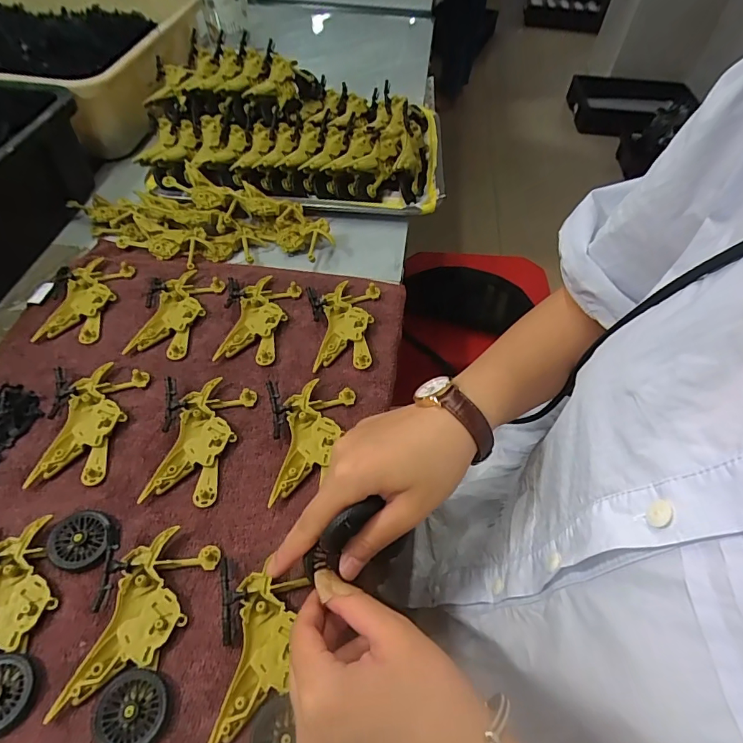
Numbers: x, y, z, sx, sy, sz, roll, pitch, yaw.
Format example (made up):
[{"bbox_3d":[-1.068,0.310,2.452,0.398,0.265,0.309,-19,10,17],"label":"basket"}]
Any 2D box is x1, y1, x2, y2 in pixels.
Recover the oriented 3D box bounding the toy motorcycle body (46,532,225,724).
[{"bbox_3d":[-0.138,0.147,0.269,0.048,0.010,0.101,18,55,9],"label":"toy motorcycle body"}]

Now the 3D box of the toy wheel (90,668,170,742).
[{"bbox_3d":[-0.131,0.184,0.245,0.038,0.006,0.037,-3,54,-6],"label":"toy wheel"}]

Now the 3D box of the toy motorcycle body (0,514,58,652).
[{"bbox_3d":[-0.217,0.139,0.271,0.046,0.010,0.098,3,54,-2],"label":"toy motorcycle body"}]

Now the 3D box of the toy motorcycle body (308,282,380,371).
[{"bbox_3d":[-0.026,-0.043,0.414,0.064,0.014,0.096,2,54,-3],"label":"toy motorcycle body"}]

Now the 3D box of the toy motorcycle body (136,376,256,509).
[{"bbox_3d":[-0.132,0.049,0.341,0.064,0.014,0.098,7,54,1],"label":"toy motorcycle body"}]

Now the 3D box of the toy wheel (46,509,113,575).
[{"bbox_3d":[-0.190,0.110,0.295,0.035,0.010,0.037,-6,55,-8],"label":"toy wheel"}]

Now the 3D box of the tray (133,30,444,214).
[{"bbox_3d":[-0.092,-0.299,0.556,0.359,0.089,0.238,6,54,0],"label":"tray"}]

